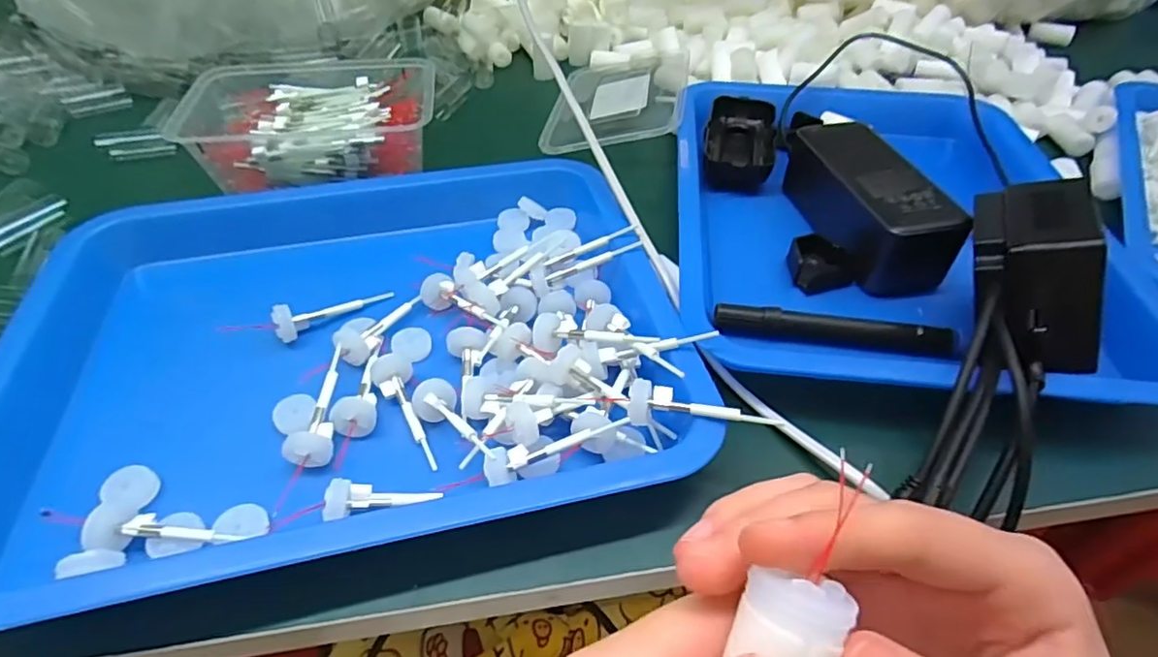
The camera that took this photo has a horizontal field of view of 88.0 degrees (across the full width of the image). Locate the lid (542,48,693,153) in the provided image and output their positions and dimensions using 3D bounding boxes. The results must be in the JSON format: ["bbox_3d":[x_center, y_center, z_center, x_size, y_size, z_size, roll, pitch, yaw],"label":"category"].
[{"bbox_3d":[0.035,-0.204,0.530,0.117,0.014,0.187,-4,42,17],"label":"lid"}]

